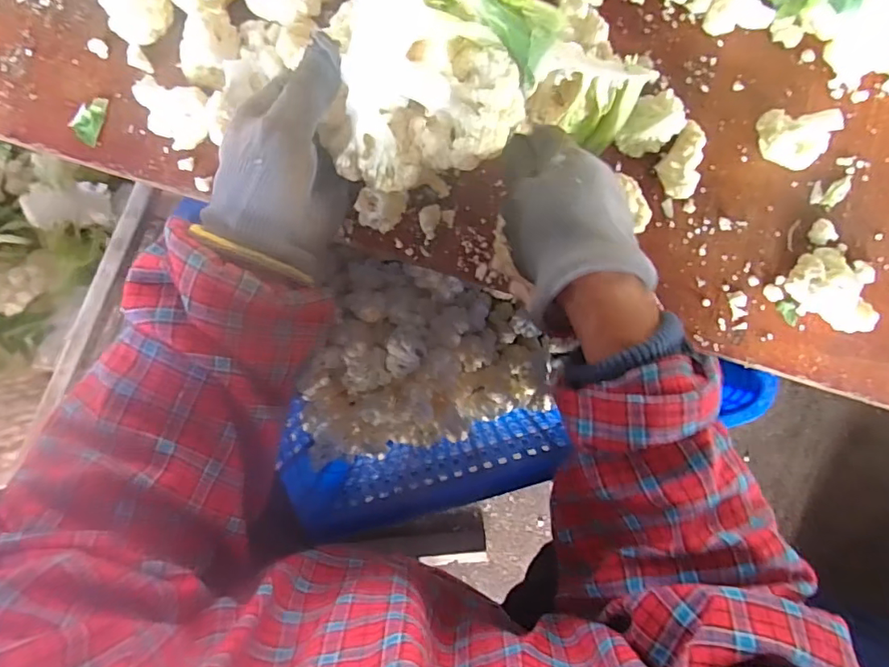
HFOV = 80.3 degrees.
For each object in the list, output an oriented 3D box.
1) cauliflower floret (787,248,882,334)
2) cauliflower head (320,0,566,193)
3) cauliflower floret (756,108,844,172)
[{"bbox_3d":[0.298,-0.035,0.404,0.059,0.030,0.058,0,92,-2],"label":"cauliflower floret"},{"bbox_3d":[-0.003,-0.142,0.275,0.102,0.066,0.124,19,90,-2],"label":"cauliflower head"},{"bbox_3d":[0.260,-0.146,0.394,0.042,0.046,0.038,15,91,-2],"label":"cauliflower floret"}]

